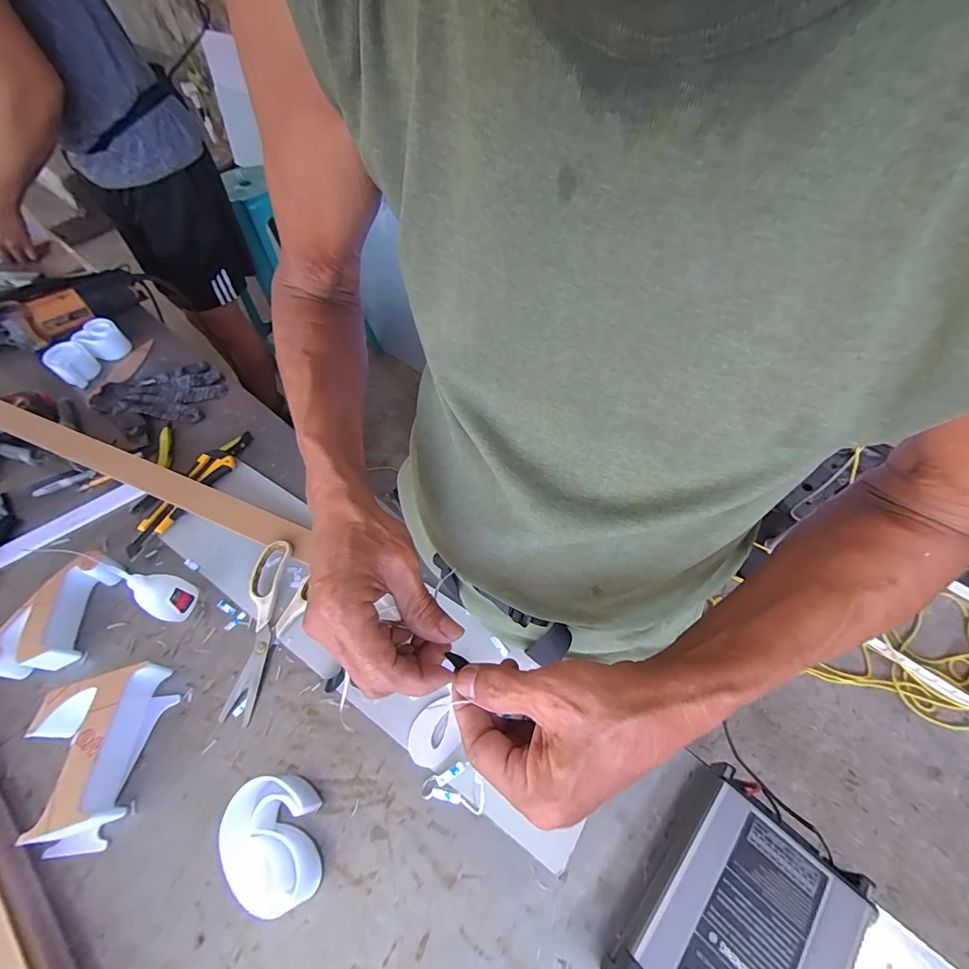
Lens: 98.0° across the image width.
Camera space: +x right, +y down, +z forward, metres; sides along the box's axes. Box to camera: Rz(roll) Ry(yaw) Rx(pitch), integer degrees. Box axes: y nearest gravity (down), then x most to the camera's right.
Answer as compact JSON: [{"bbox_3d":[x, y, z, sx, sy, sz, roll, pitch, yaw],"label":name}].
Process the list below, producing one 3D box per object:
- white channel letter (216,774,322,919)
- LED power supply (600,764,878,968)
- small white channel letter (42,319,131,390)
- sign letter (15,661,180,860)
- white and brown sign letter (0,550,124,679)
[{"bbox_3d":[-0.177,0.298,0.354,0.067,0.043,0.087,-9,56,-3],"label":"white channel letter"},{"bbox_3d":[0.176,0.330,0.305,0.113,0.051,0.188,37,65,24],"label":"LED power supply"},{"bbox_3d":[-0.693,-0.236,0.740,0.065,0.046,0.124,17,57,13],"label":"small white channel letter"},{"bbox_3d":[-0.370,0.247,0.393,0.094,0.049,0.149,5,57,6],"label":"sign letter"},{"bbox_3d":[-0.471,0.146,0.472,0.065,0.047,0.136,11,58,10],"label":"white and brown sign letter"}]

